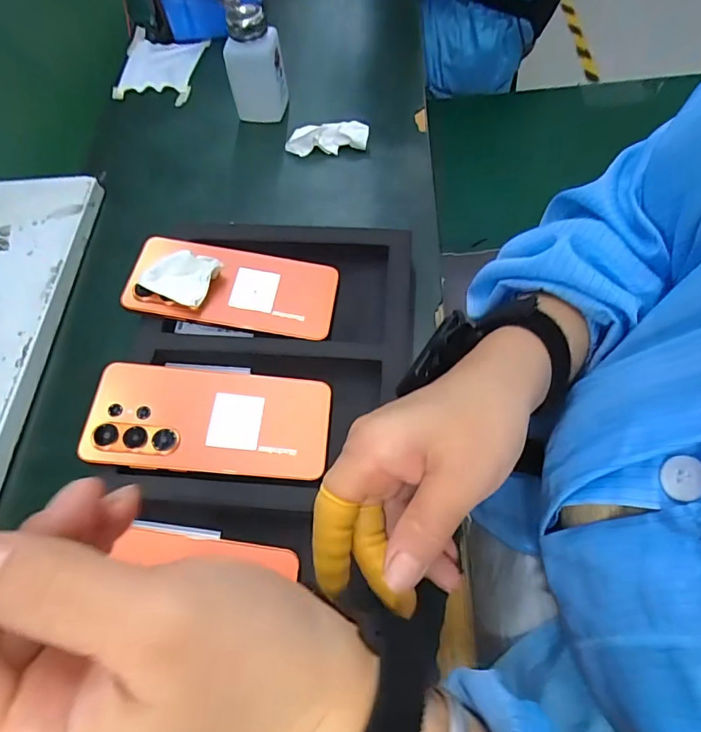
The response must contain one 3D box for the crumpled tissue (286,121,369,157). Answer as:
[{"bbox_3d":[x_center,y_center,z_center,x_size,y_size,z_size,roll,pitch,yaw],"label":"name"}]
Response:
[{"bbox_3d":[-0.025,-0.247,0.526,0.089,0.033,0.022,-11,62,-2],"label":"crumpled tissue"}]

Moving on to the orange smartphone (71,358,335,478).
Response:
[{"bbox_3d":[-0.100,0.039,0.350,0.165,0.005,0.077,6,63,-5],"label":"orange smartphone"}]

